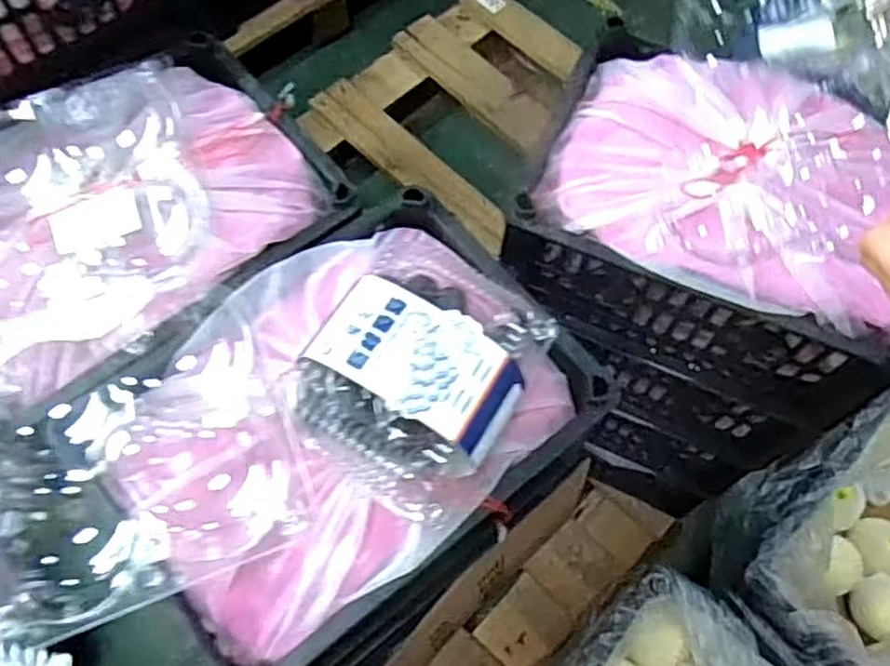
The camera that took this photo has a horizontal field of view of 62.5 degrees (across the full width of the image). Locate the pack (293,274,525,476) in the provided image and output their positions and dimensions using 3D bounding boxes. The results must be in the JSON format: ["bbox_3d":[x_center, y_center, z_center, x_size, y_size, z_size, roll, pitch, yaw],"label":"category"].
[{"bbox_3d":[-0.016,0.026,0.482,0.129,0.049,0.144,37,71,13],"label":"pack"}]

